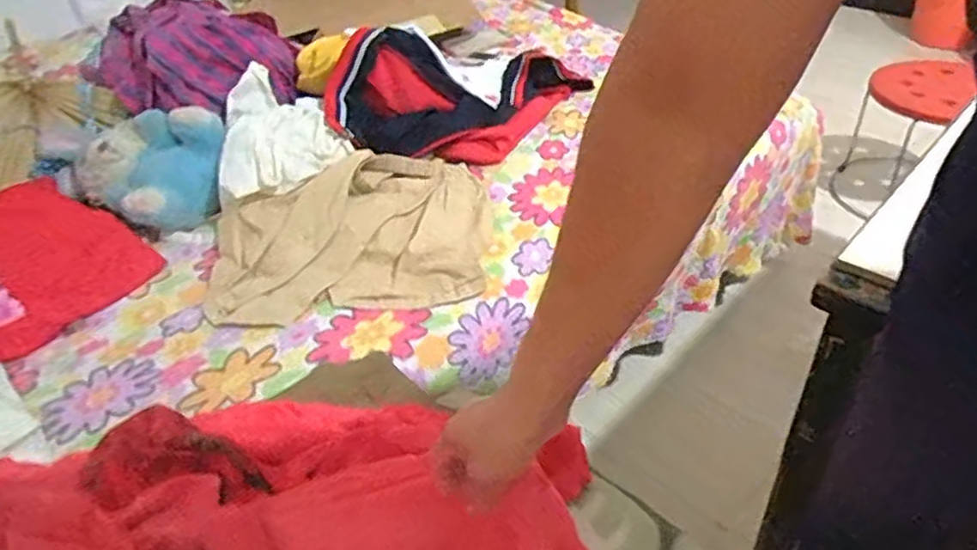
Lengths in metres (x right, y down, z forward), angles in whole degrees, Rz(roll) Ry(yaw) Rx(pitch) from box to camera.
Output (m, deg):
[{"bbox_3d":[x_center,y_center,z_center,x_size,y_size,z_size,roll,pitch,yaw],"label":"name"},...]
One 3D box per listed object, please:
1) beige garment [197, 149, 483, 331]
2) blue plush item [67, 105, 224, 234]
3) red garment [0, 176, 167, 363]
[{"bbox_3d":[-0.189,-0.074,0.926,0.367,0.064,0.315,-6,39,-3],"label":"beige garment"},{"bbox_3d":[-0.502,-0.165,0.998,0.222,0.108,0.211,-21,42,-19],"label":"blue plush item"},{"bbox_3d":[-0.639,-0.025,0.896,0.312,0.085,0.272,24,47,30],"label":"red garment"}]

